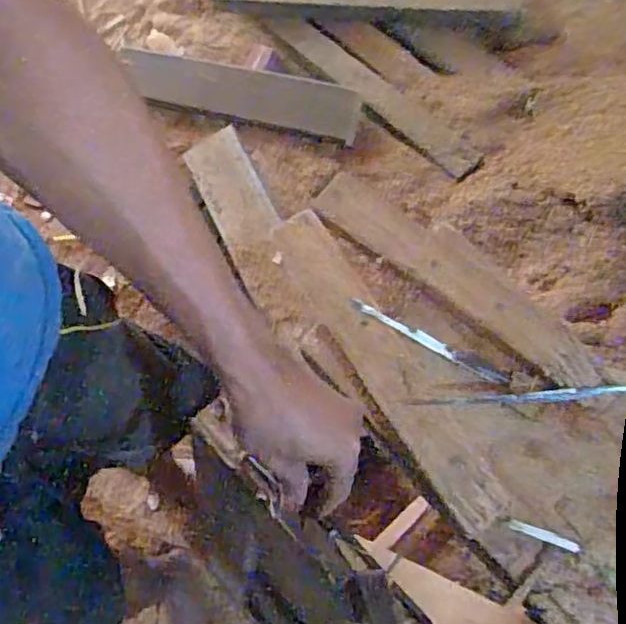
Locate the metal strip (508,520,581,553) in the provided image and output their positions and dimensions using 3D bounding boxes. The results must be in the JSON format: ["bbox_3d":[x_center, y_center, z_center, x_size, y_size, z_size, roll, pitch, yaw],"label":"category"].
[{"bbox_3d":[0.148,0.144,0.413,0.046,0.004,0.007,18,74,8],"label":"metal strip"}]

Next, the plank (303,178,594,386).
[{"bbox_3d":[0.100,-0.027,0.453,0.224,0.021,0.041,35,73,15],"label":"plank"}]

